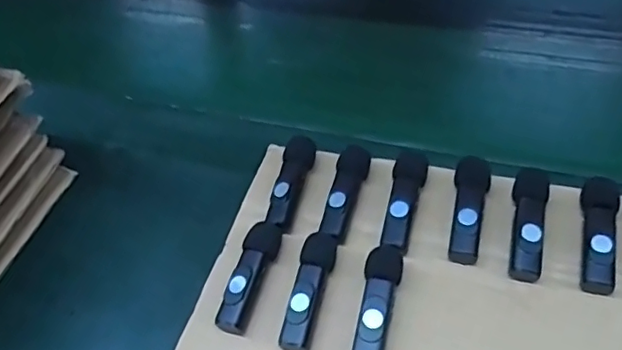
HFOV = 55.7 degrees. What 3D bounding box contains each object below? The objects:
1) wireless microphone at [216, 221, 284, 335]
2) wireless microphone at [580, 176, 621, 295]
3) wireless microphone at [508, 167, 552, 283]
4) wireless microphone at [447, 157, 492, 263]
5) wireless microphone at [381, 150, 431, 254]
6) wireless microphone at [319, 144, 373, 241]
[{"bbox_3d":[-0.034,0.055,0.326,0.016,0.019,0.064,11,51,18],"label":"wireless microphone"},{"bbox_3d":[0.151,0.030,0.311,0.019,0.016,0.066,14,59,13],"label":"wireless microphone"},{"bbox_3d":[0.118,0.026,0.320,0.018,0.017,0.065,9,50,16],"label":"wireless microphone"},{"bbox_3d":[0.089,0.019,0.331,0.019,0.019,0.063,8,50,16],"label":"wireless microphone"},{"bbox_3d":[0.054,0.013,0.340,0.018,0.014,0.064,10,50,17],"label":"wireless microphone"},{"bbox_3d":[0.020,0.009,0.346,0.017,0.016,0.061,10,50,17],"label":"wireless microphone"}]

